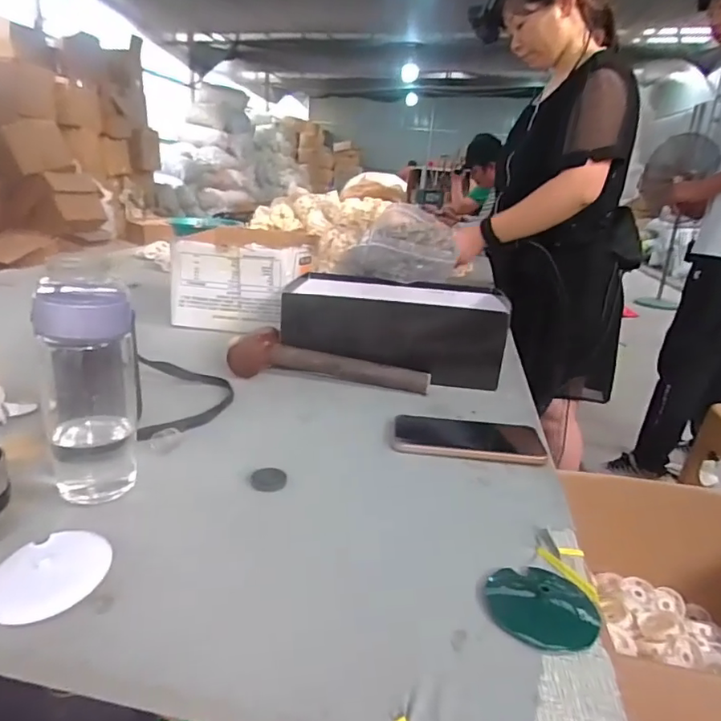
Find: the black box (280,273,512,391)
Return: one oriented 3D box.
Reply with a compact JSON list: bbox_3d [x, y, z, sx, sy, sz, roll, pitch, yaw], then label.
[{"bbox_3d":[0.057,-0.056,0.836,0.311,0.102,0.203,7,19,7],"label":"black box"}]

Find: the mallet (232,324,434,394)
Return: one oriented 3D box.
[{"bbox_3d":[-0.040,0.002,0.742,0.274,0.050,0.074,7,19,7],"label":"mallet"}]

